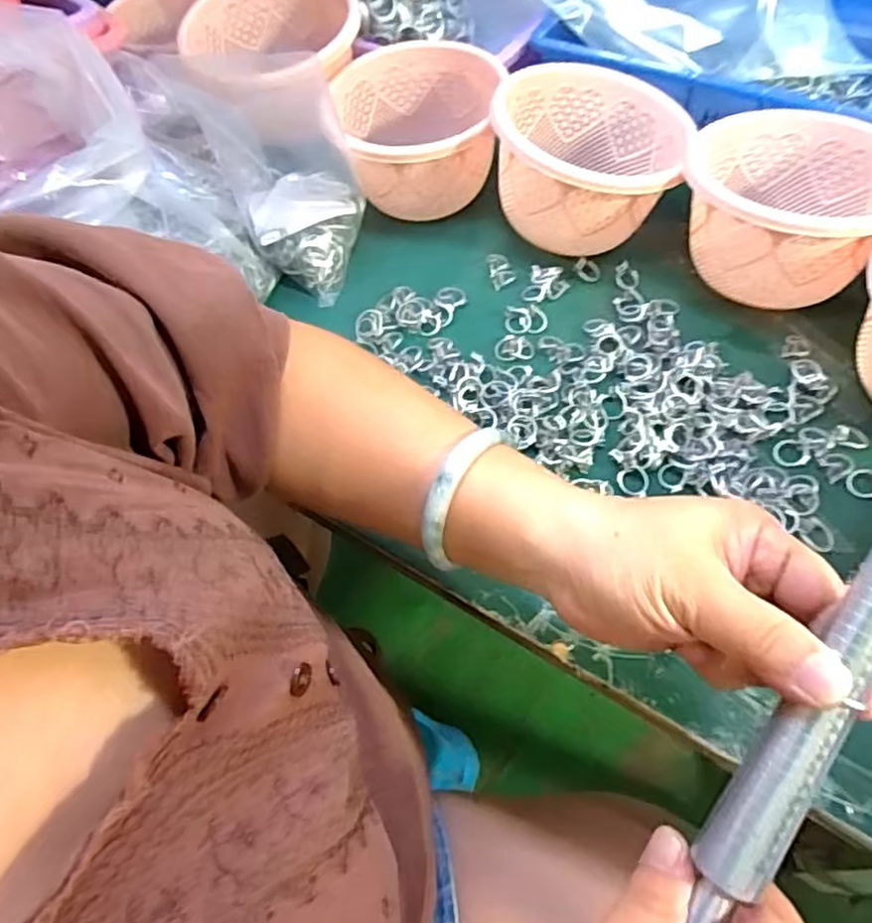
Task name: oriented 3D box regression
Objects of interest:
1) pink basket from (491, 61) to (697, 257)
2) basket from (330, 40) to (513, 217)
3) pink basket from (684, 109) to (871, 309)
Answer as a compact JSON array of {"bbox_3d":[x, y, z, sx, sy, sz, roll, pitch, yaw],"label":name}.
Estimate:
[{"bbox_3d":[0.117,-0.234,0.500,0.136,0.079,0.143,14,60,12],"label":"pink basket"},{"bbox_3d":[-0.007,-0.270,0.548,0.130,0.079,0.148,-11,58,-3],"label":"basket"},{"bbox_3d":[0.246,-0.180,0.459,0.143,0.078,0.142,17,60,14],"label":"pink basket"}]

